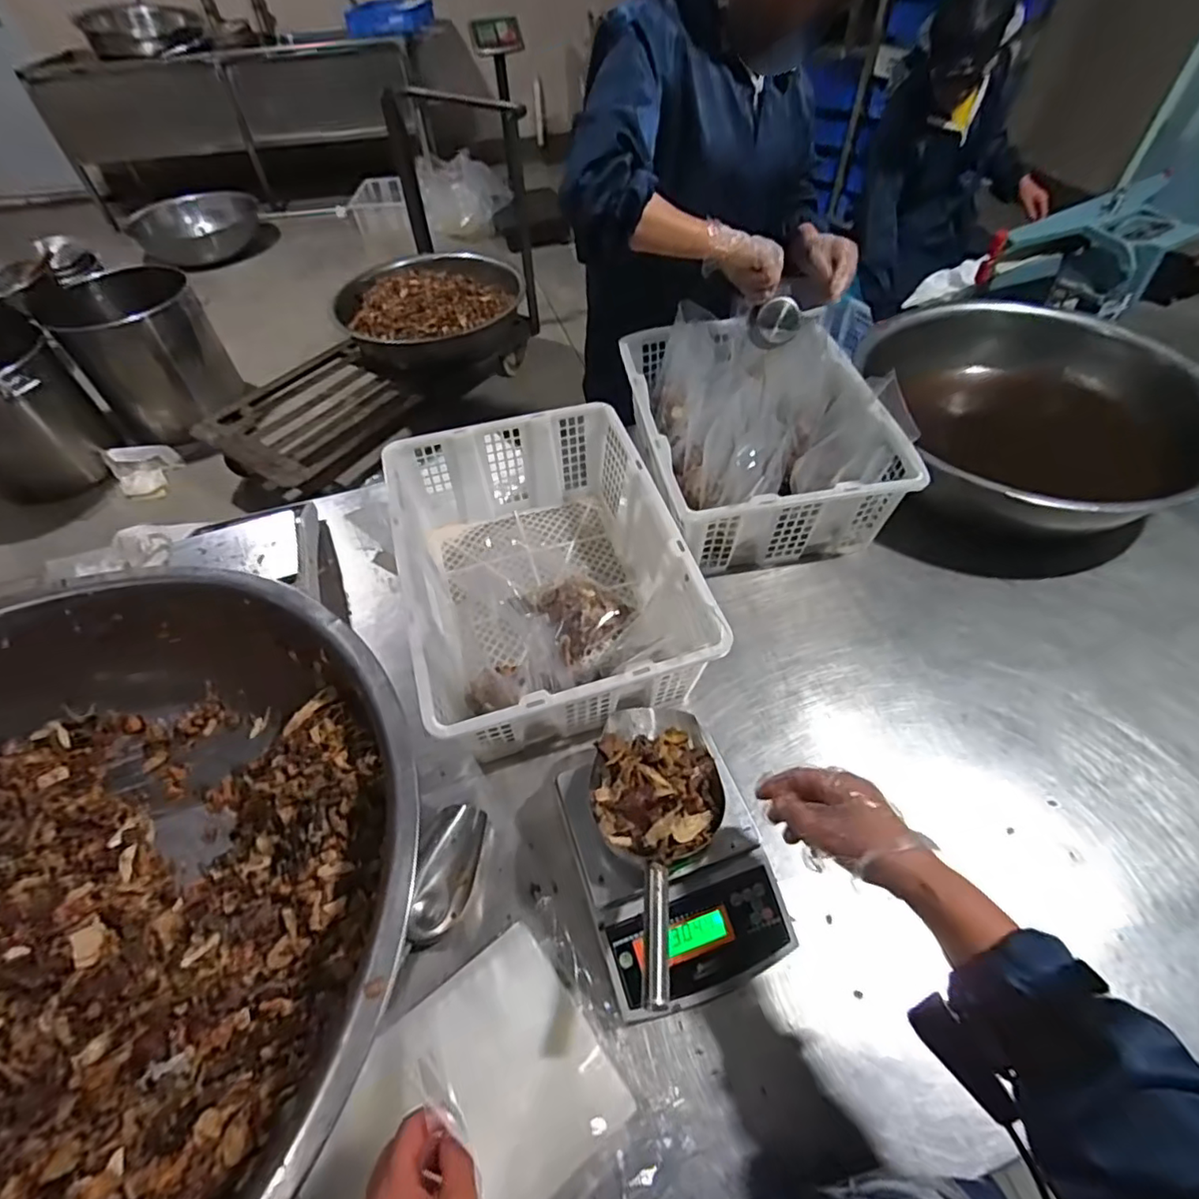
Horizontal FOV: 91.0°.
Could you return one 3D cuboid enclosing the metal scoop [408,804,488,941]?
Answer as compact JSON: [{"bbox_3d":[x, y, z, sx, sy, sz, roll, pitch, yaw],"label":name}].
[{"bbox_3d":[-0.172,0.306,0.668,0.071,0.028,0.138,2,53,4],"label":"metal scoop"}]

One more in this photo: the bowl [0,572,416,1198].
[{"bbox_3d":[-0.533,0.316,0.574,0.723,0.189,0.716,-1,53,2],"label":"bowl"}]

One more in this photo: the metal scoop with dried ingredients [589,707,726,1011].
[{"bbox_3d":[0.063,0.220,0.571,0.126,0.063,0.273,-8,53,-4],"label":"metal scoop with dried ingredients"}]

